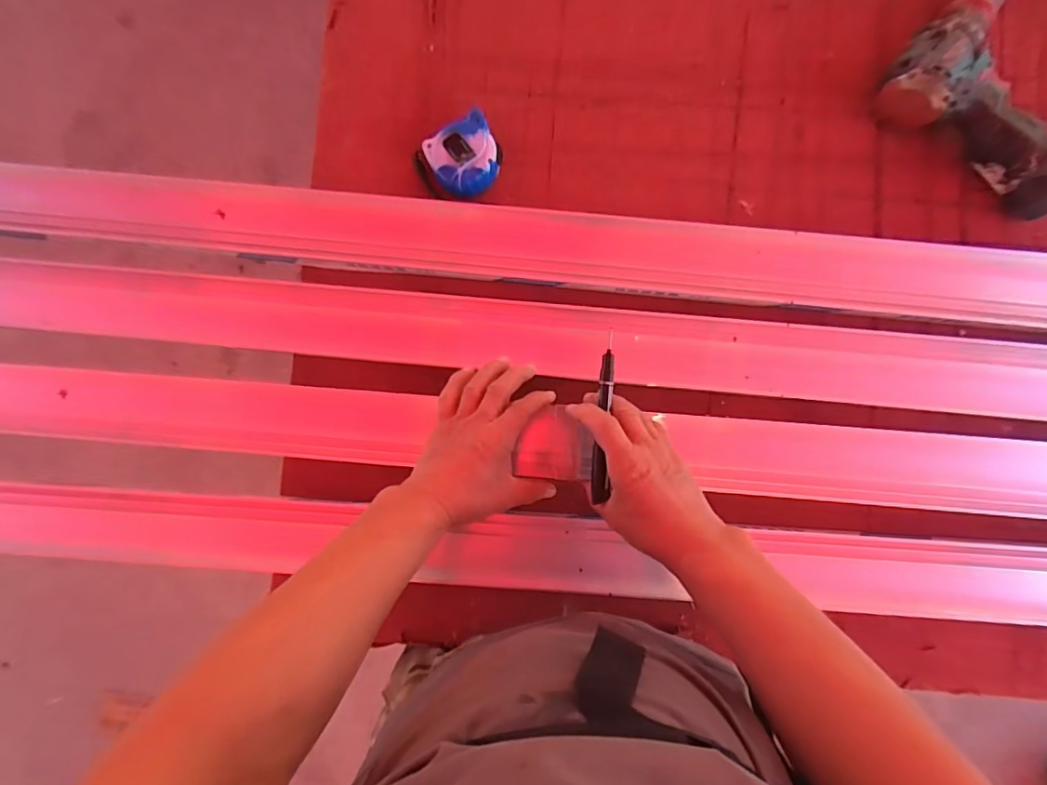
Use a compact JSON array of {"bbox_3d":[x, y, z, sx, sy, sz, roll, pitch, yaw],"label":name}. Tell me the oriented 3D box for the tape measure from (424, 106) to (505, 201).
[{"bbox_3d":[-0.058,-0.238,0.533,0.072,0.038,0.073,-31,84,2],"label":"tape measure"}]

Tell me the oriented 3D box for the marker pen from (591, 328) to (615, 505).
[{"bbox_3d":[0.068,0.021,0.446,0.013,0.018,0.144,5,84,3],"label":"marker pen"}]

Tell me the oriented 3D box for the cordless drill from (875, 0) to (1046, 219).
[{"bbox_3d":[0.461,-0.285,0.495,0.201,0.060,0.162,40,87,6],"label":"cordless drill"}]

